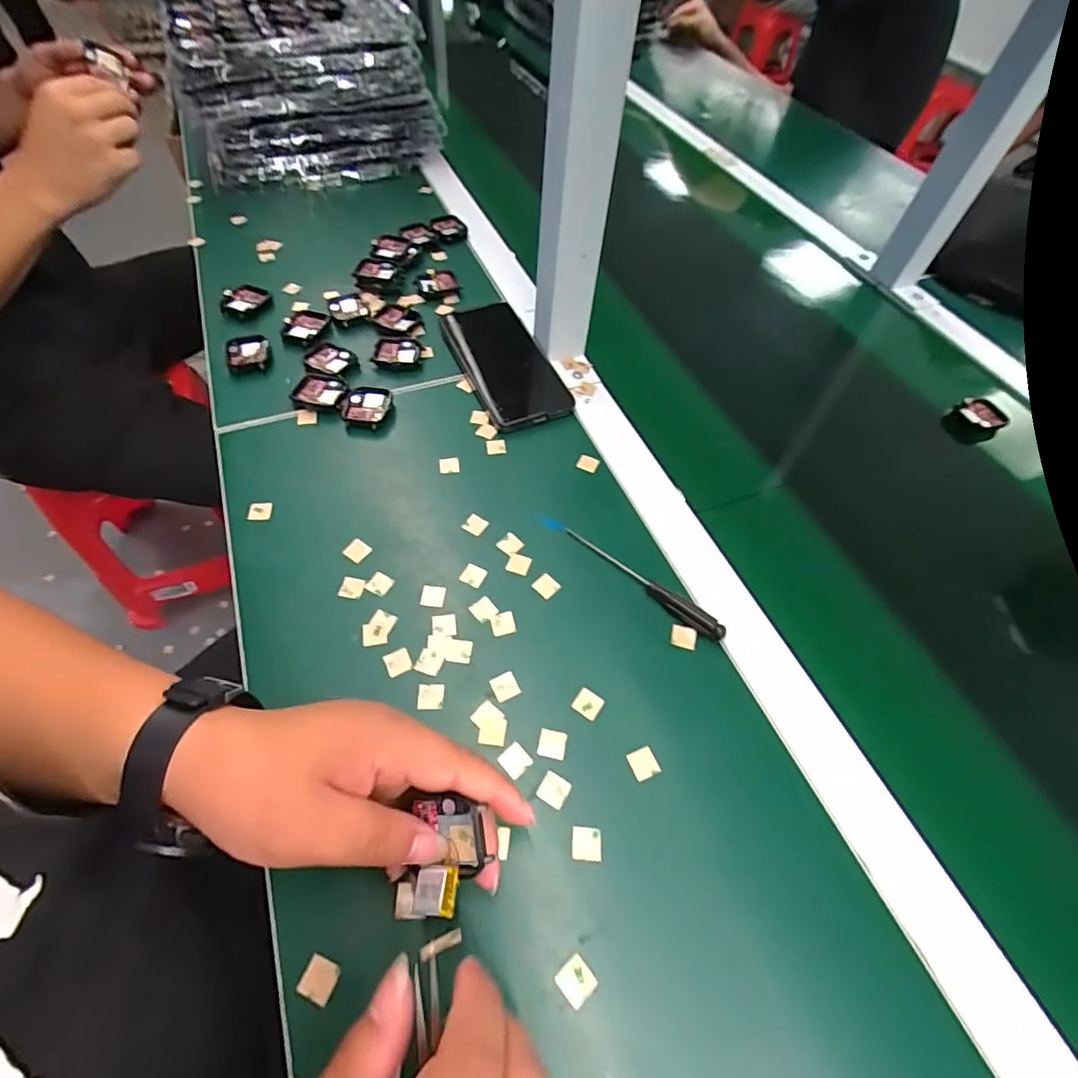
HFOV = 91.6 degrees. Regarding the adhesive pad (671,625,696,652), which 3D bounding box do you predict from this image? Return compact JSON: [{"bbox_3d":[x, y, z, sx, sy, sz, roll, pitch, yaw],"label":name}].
[{"bbox_3d":[0.100,0.068,0.361,0.017,0.004,0.014,18,57,8],"label":"adhesive pad"}]

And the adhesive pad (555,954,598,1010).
[{"bbox_3d":[0.018,0.216,0.256,0.016,0.004,0.017,-35,65,-23],"label":"adhesive pad"}]

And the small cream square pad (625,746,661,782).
[{"bbox_3d":[0.063,0.134,0.314,0.016,0.004,0.017,-18,59,-15],"label":"small cream square pad"}]

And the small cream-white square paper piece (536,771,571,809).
[{"bbox_3d":[0.009,0.145,0.304,0.016,0.004,0.016,28,59,14],"label":"small cream-white square paper piece"}]

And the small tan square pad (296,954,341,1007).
[{"bbox_3d":[-0.106,0.213,0.253,0.016,0.004,0.016,22,58,11],"label":"small tan square pad"}]

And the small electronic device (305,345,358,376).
[{"bbox_3d":[-0.194,-0.168,0.489,0.041,0.006,0.037,24,58,12],"label":"small electronic device"}]

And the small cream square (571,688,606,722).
[{"bbox_3d":[0.031,0.104,0.332,0.017,0.004,0.016,31,60,16],"label":"small cream square"}]

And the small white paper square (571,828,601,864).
[{"bbox_3d":[0.027,0.168,0.289,0.016,0.004,0.016,5,56,-1],"label":"small white paper square"}]

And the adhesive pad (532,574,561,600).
[{"bbox_3d":[0.005,0.033,0.377,0.016,0.004,0.016,37,62,19],"label":"adhesive pad"}]

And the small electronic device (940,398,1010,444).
[{"bbox_3d":[0.424,-0.113,0.513,0.040,0.028,0.041,-31,64,-21],"label":"small electronic device"}]

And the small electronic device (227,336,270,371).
[{"bbox_3d":[-0.270,-0.173,0.488,0.037,0.007,0.043,-12,58,-12],"label":"small electronic device"}]

